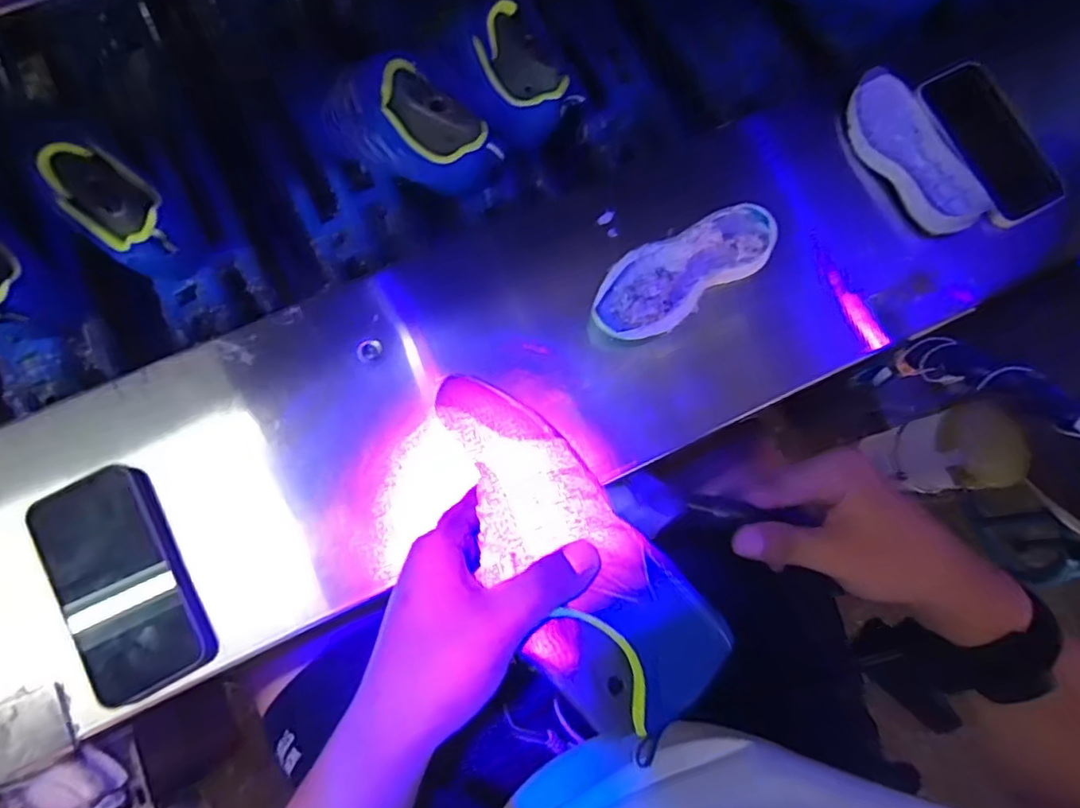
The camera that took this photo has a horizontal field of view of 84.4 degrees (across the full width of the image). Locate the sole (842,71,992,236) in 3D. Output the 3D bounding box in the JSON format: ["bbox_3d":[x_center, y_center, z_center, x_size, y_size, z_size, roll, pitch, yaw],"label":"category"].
[{"bbox_3d":[0.333,-0.225,0.538,0.068,0.024,0.160,-21,80,-5],"label":"sole"}]

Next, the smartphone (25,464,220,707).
[{"bbox_3d":[-0.305,0.129,0.432,0.079,0.020,0.158,-27,80,-6],"label":"smartphone"}]

